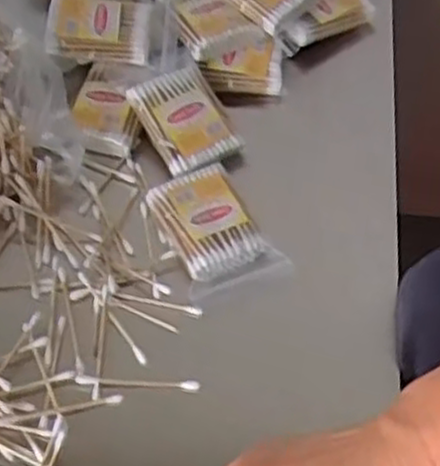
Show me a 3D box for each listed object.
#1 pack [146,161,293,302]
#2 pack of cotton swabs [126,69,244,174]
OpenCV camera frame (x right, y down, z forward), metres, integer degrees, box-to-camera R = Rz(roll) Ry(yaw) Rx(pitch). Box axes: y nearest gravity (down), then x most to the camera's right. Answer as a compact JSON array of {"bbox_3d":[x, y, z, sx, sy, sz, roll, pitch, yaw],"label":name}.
[{"bbox_3d":[-0.004,-0.005,0.497,0.062,0.018,0.088,-21,59,-11],"label":"pack"},{"bbox_3d":[-0.023,-0.080,0.533,0.054,0.014,0.075,-26,76,-19],"label":"pack of cotton swabs"}]

